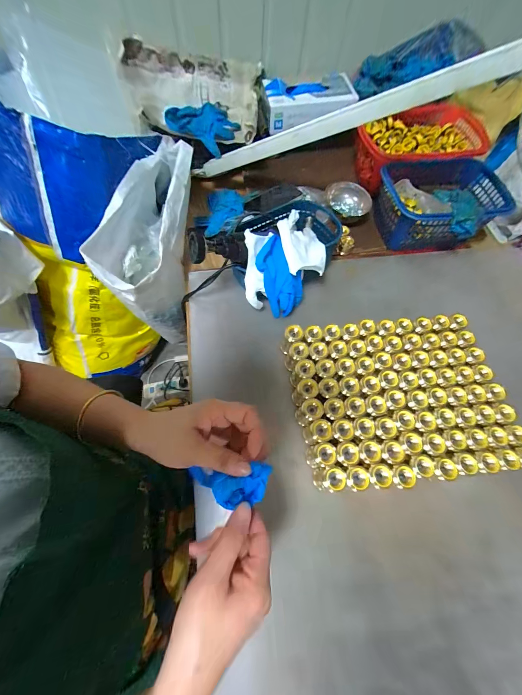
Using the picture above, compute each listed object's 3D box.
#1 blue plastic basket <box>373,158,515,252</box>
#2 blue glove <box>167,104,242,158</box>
[{"bbox_3d":[0.385,-0.309,0.582,0.237,0.105,0.198,-4,66,-5],"label":"blue plastic basket"},{"bbox_3d":[-0.138,-0.577,0.674,0.141,0.067,0.146,22,66,7],"label":"blue glove"}]

